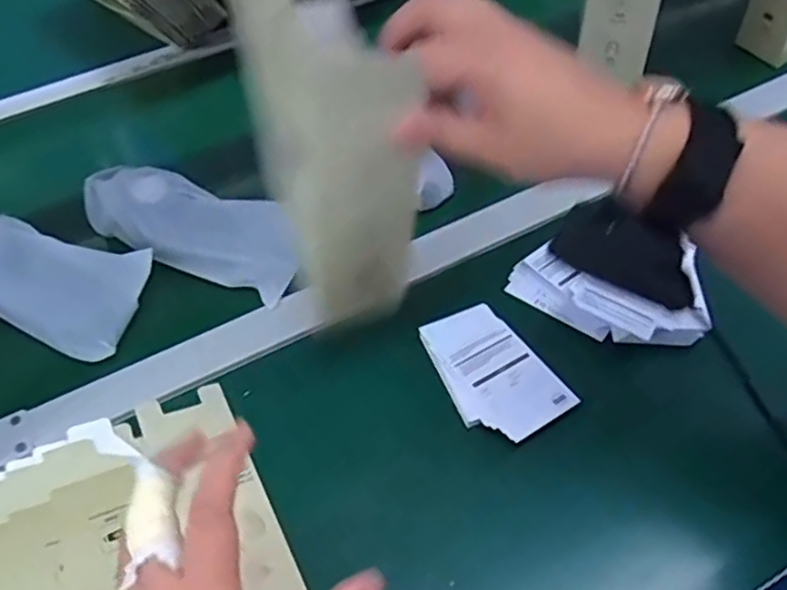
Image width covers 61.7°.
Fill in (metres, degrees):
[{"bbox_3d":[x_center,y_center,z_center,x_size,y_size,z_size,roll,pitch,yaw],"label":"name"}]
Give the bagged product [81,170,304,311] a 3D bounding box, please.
[{"bbox_3d":[-0.172,-0.057,0.557,0.187,0.055,0.074,21,54,4],"label":"bagged product"}]

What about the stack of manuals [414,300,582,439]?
[{"bbox_3d":[0.068,0.053,0.463,0.068,0.016,0.105,-27,53,-17],"label":"stack of manuals"}]

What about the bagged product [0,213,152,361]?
[{"bbox_3d":[-0.292,-0.021,0.530,0.192,0.042,0.094,24,55,6],"label":"bagged product"}]

